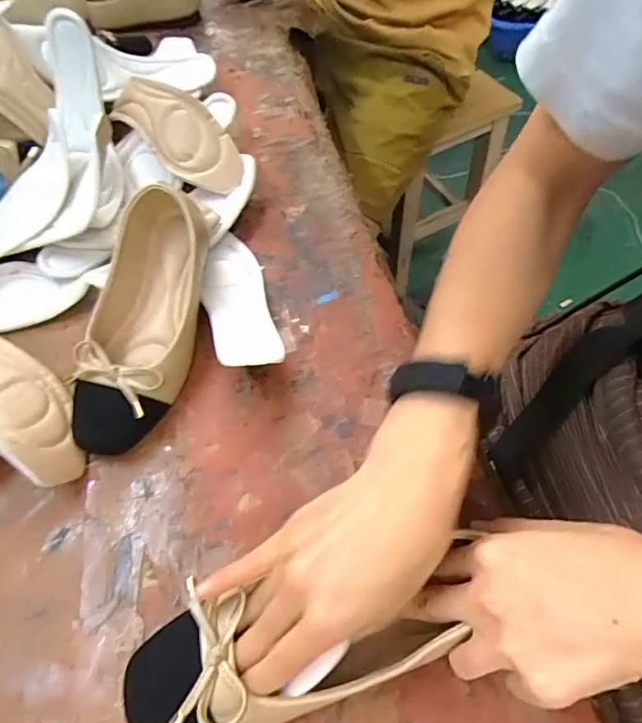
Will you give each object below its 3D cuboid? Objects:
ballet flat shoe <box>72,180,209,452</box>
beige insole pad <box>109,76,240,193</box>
[{"bbox_3d":[-0.146,-0.041,0.426,0.080,0.059,0.230,-4,57,2],"label":"ballet flat shoe"},{"bbox_3d":[-0.150,-0.235,0.522,0.167,0.044,0.062,43,68,10],"label":"beige insole pad"}]

